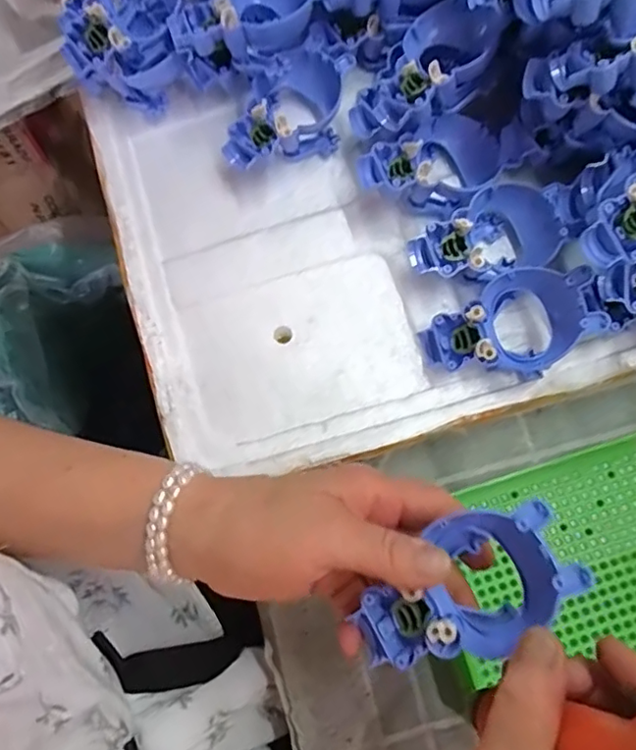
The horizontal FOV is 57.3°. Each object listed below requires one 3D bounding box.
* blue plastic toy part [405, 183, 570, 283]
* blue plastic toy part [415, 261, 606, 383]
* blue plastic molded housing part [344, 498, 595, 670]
[{"bbox_3d":[0.109,-0.081,0.372,0.097,0.032,0.060,-31,77,-6],"label":"blue plastic toy part"},{"bbox_3d":[0.119,-0.026,0.358,0.097,0.034,0.059,-36,71,14],"label":"blue plastic toy part"},{"bbox_3d":[0.065,0.094,0.259,0.099,0.033,0.057,-34,75,24],"label":"blue plastic molded housing part"}]

